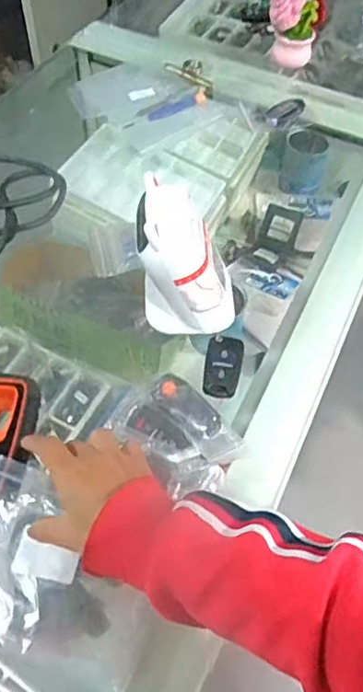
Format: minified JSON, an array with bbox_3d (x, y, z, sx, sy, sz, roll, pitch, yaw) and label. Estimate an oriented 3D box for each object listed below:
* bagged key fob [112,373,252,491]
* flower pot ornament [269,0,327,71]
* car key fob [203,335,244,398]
[{"bbox_3d":[-0.002,0.074,0.481,0.075,0.024,0.095,-35,64,-23],"label":"bagged key fob"},{"bbox_3d":[0.163,-0.460,0.791,0.079,0.107,0.073,12,57,6],"label":"flower pot ornament"},{"bbox_3d":[0.039,0.019,0.521,0.034,0.013,0.060,10,56,4],"label":"car key fob"}]

